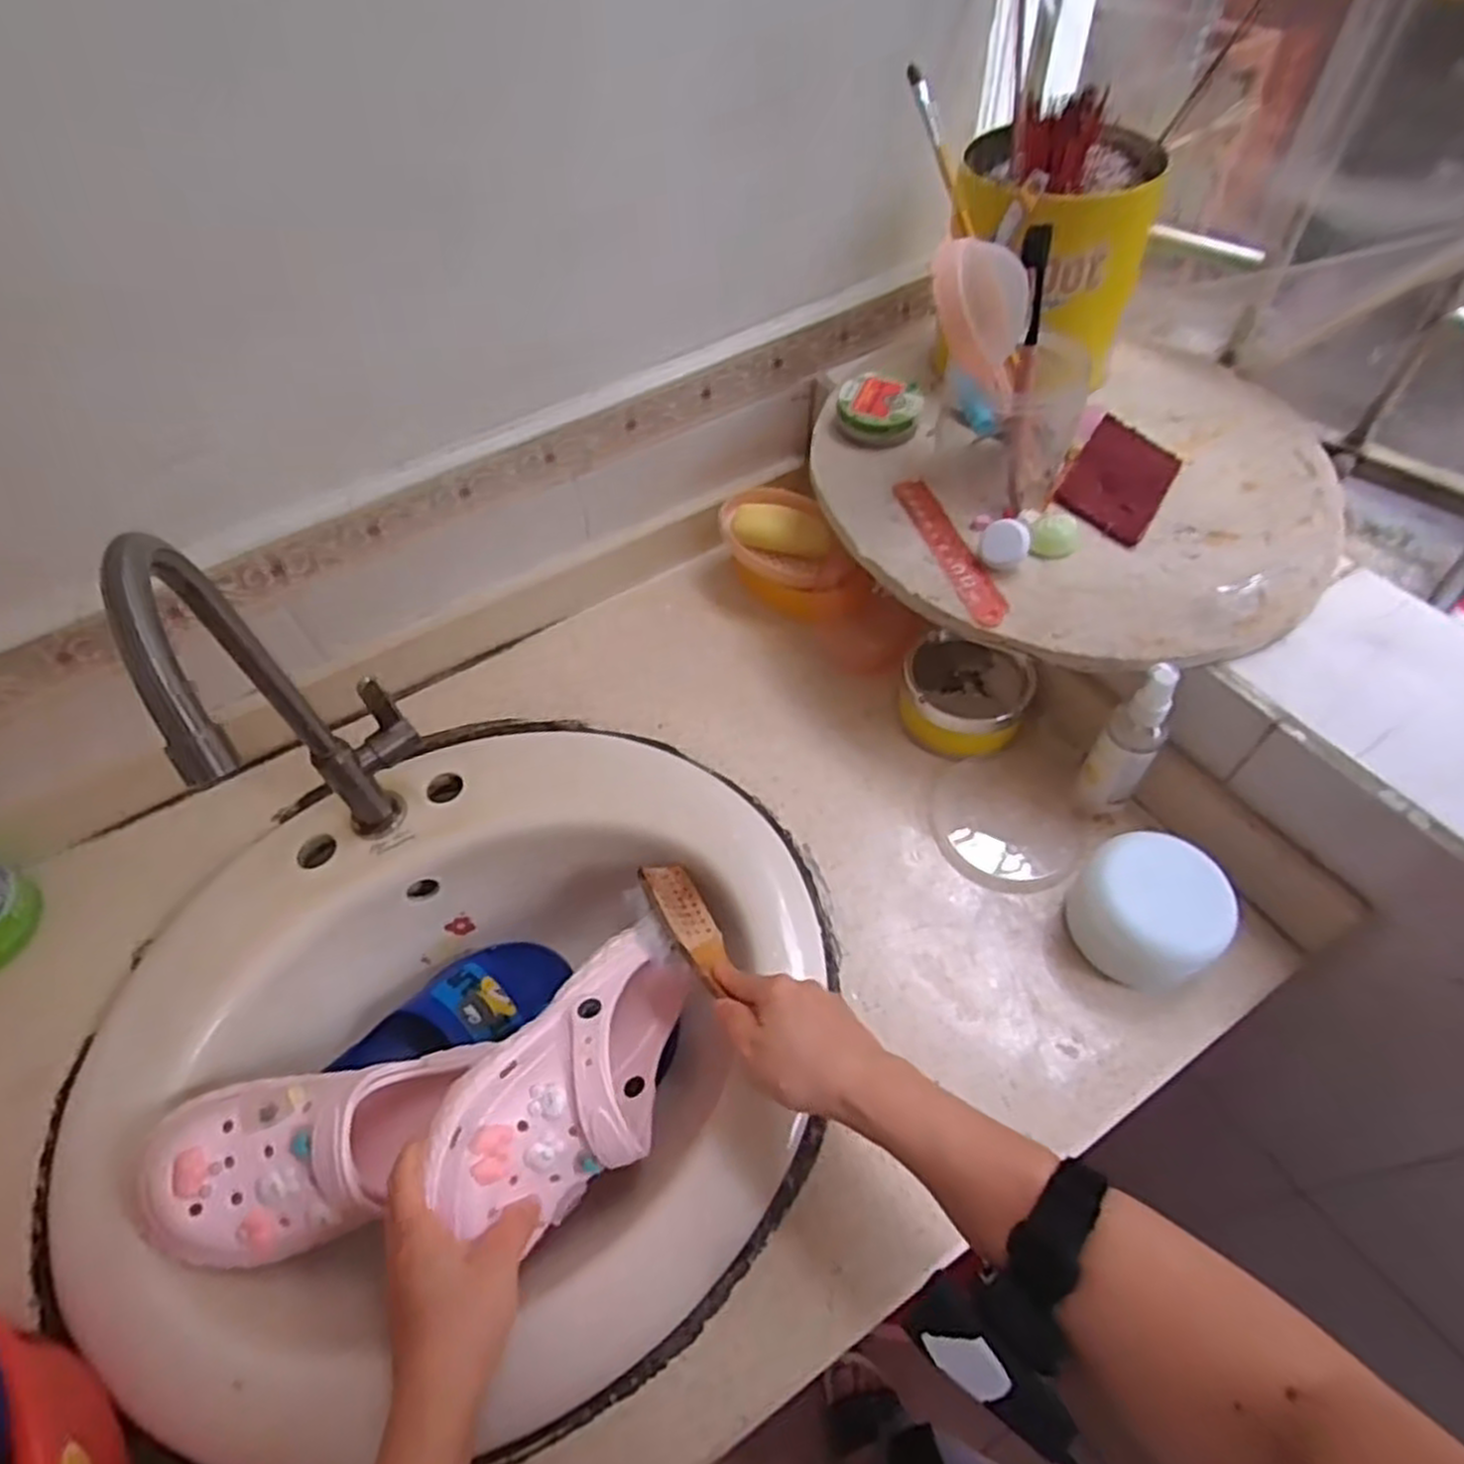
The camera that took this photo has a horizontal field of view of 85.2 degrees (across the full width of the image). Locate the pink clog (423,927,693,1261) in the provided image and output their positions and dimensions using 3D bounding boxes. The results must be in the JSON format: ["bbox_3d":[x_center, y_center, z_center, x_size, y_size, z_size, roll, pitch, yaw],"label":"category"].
[{"bbox_3d":[-0.092,0.220,0.508,0.101,0.089,0.192,32,62,23],"label":"pink clog"}]

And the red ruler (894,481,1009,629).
[{"bbox_3d":[0.157,-0.133,0.570,0.029,0.004,0.150,-13,55,-6],"label":"red ruler"}]

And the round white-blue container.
[{"bbox_3d":[0.272,0.118,0.526,0.080,0.060,0.090,-38,61,-22],"label":"round white-blue container"}]

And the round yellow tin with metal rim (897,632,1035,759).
[{"bbox_3d":[0.182,-0.027,0.631,0.095,0.051,0.080,23,58,18],"label":"round yellow tin with metal rim"}]

